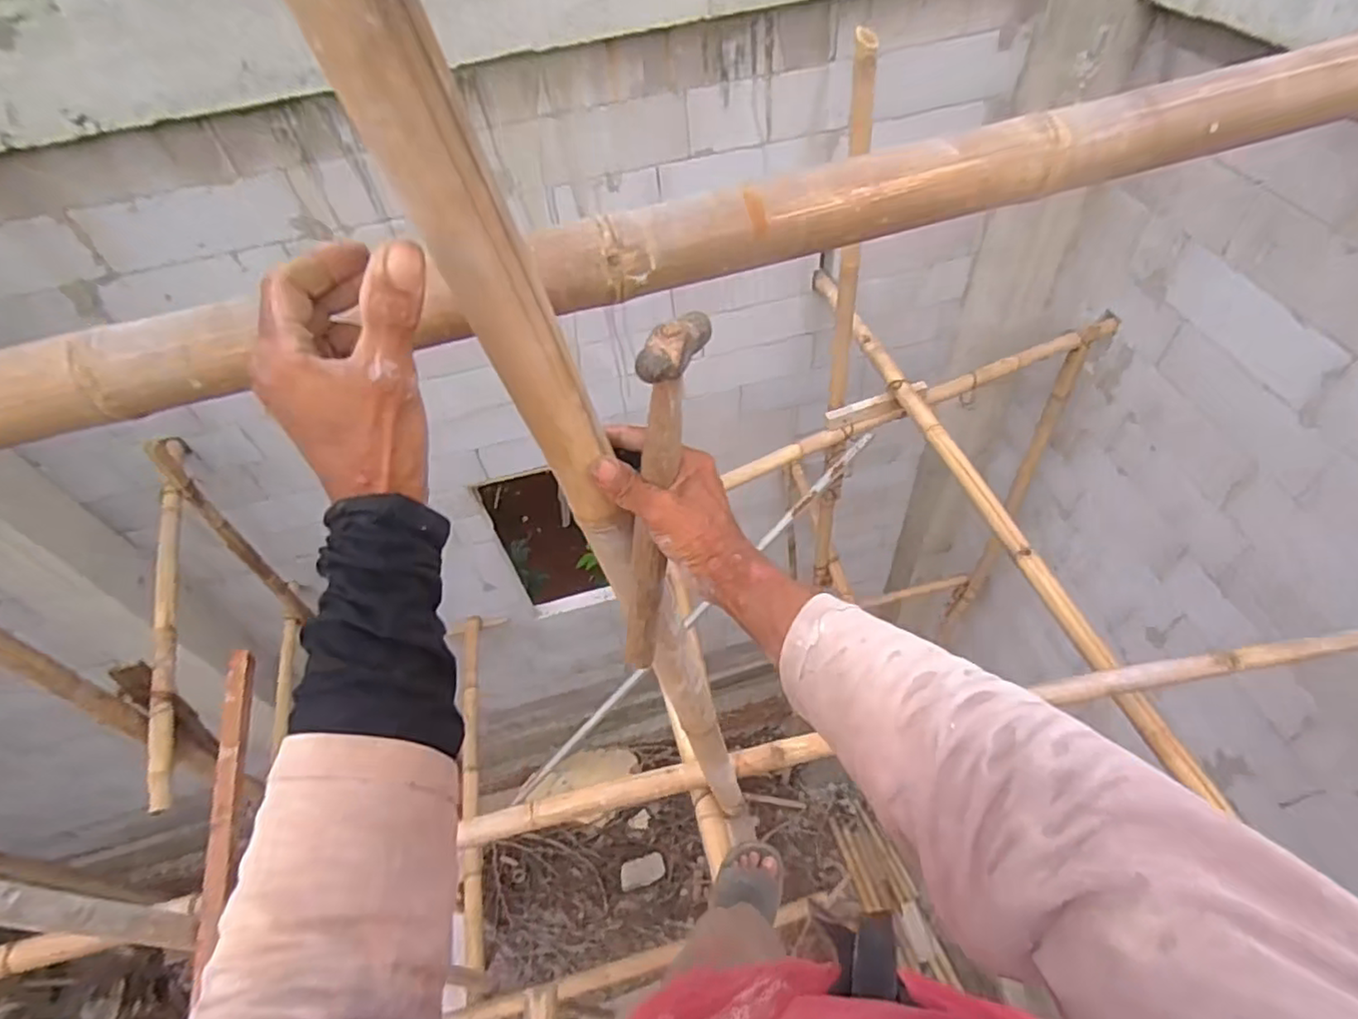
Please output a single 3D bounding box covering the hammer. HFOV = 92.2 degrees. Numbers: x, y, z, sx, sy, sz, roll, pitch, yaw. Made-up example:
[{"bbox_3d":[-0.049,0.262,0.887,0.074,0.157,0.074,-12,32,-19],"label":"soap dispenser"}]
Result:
[{"bbox_3d":[-0.018,0.013,0.507,0.024,0.328,0.069,33,45,28],"label":"hammer"}]

